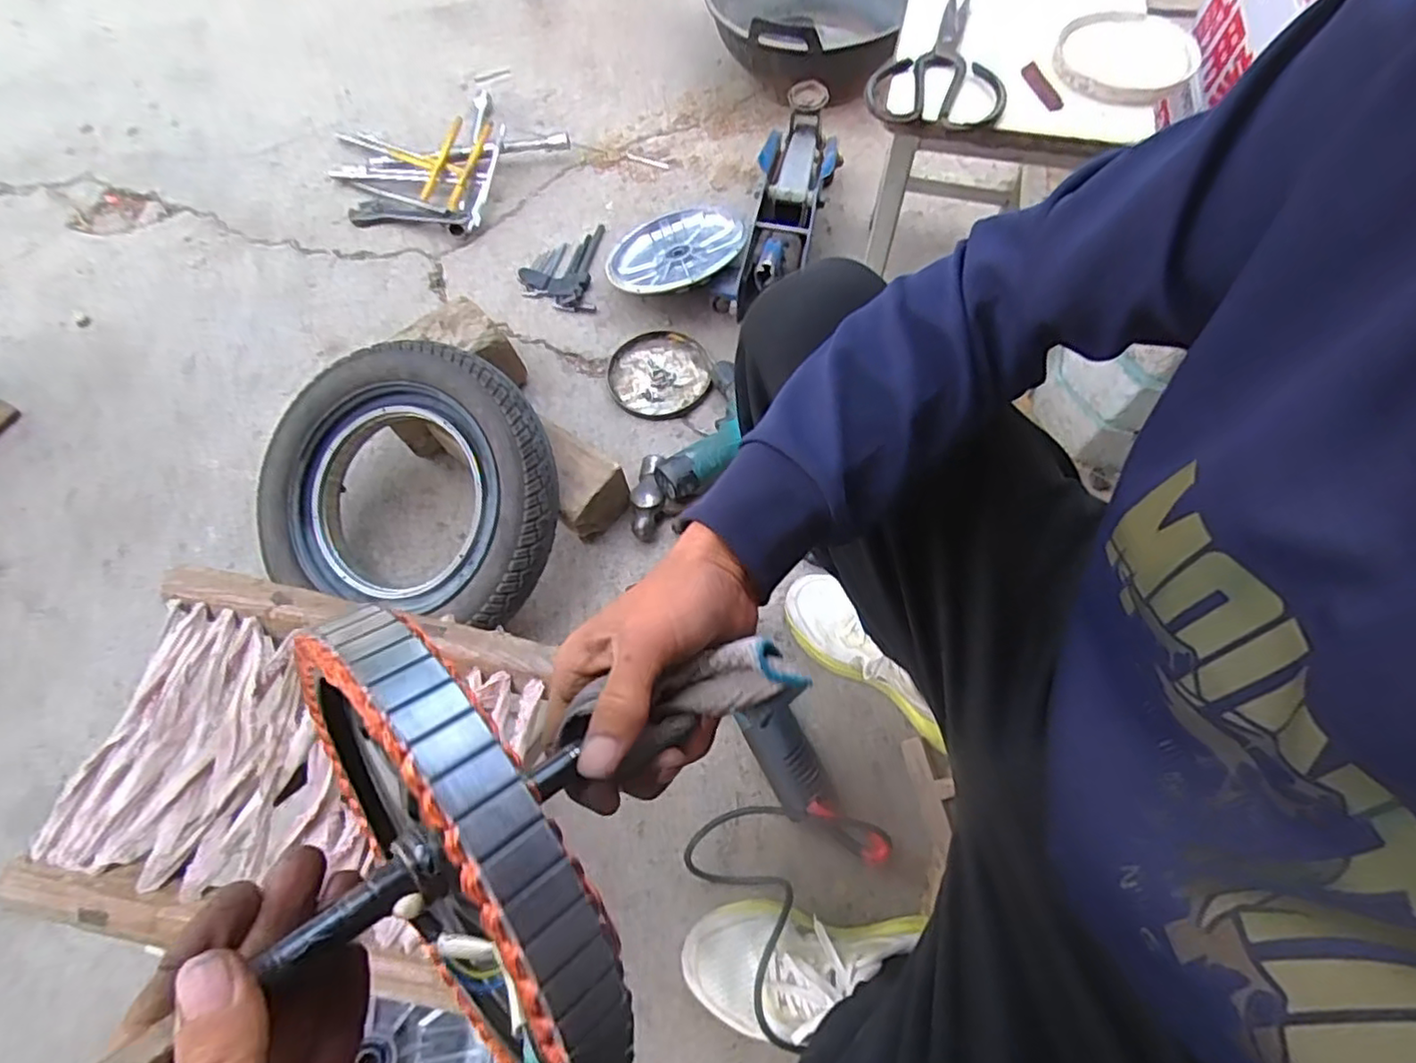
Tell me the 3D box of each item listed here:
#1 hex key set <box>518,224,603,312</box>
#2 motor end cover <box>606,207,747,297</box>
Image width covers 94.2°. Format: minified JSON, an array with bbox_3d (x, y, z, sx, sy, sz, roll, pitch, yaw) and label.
[{"bbox_3d":[-0.228,-0.410,1.017,0.114,0.023,0.163,1,66,1],"label":"hex key set"},{"bbox_3d":[-0.047,-0.416,0.977,0.204,0.028,0.190,-15,56,4],"label":"motor end cover"}]

